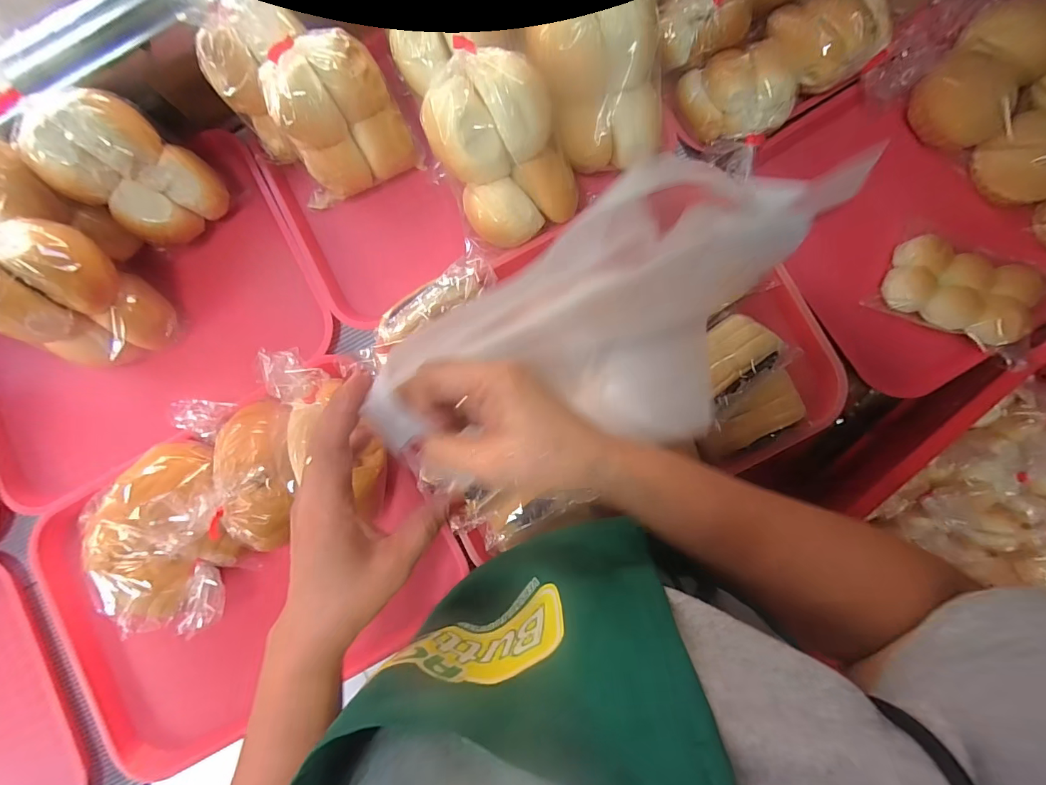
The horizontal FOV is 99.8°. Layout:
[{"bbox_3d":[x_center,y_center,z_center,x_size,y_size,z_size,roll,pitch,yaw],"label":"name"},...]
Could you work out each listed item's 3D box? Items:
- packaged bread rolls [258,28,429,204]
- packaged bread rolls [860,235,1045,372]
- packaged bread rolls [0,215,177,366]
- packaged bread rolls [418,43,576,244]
[{"bbox_3d":[-0.185,-0.260,0.436,0.128,0.124,0.078,-28,83,1],"label":"packaged bread rolls"},{"bbox_3d":[0.450,-0.101,0.436,0.154,0.031,0.099,28,87,6],"label":"packaged bread rolls"},{"bbox_3d":[-0.434,-0.090,0.420,0.091,0.137,0.096,0,84,4],"label":"packaged bread rolls"},{"bbox_3d":[-0.019,-0.216,0.399,0.107,0.166,0.065,-31,45,3],"label":"packaged bread rolls"}]

